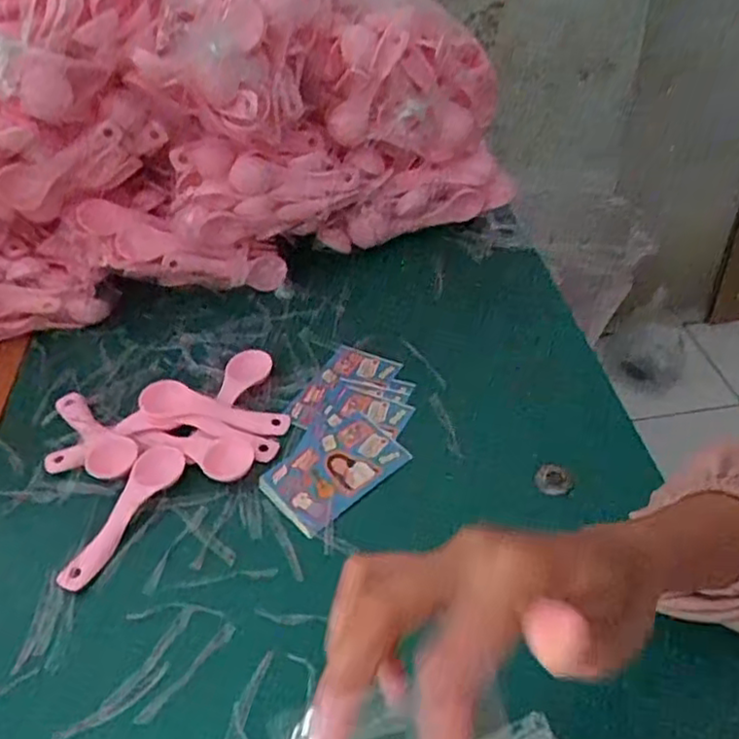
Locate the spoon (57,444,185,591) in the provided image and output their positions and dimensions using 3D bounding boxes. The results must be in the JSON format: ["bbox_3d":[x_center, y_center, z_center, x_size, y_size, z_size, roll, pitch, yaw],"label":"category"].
[{"bbox_3d":[-0.168,0.097,0.457,0.033,0.013,0.111,16,47,22],"label":"spoon"}]

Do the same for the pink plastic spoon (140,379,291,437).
[{"bbox_3d":[-0.118,0.031,0.512,0.112,0.020,0.028,9,44,8],"label":"pink plastic spoon"}]

